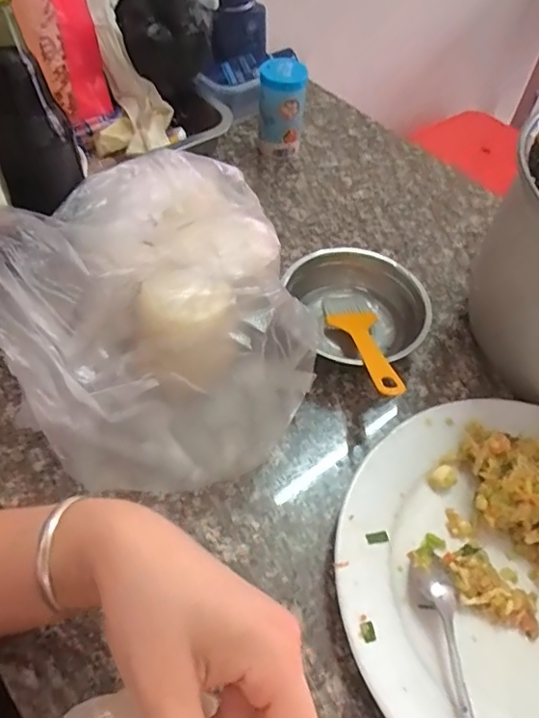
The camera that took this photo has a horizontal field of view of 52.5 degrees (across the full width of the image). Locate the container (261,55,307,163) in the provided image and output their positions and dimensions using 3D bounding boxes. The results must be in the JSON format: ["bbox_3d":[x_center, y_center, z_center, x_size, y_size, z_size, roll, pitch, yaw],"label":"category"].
[{"bbox_3d":[0.013,-0.266,0.586,0.049,0.090,0.053,3,53,-3],"label":"container"}]

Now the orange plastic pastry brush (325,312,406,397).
[{"bbox_3d":[0.076,-0.005,0.413,0.038,0.013,0.114,-4,32,-7],"label":"orange plastic pastry brush"}]

